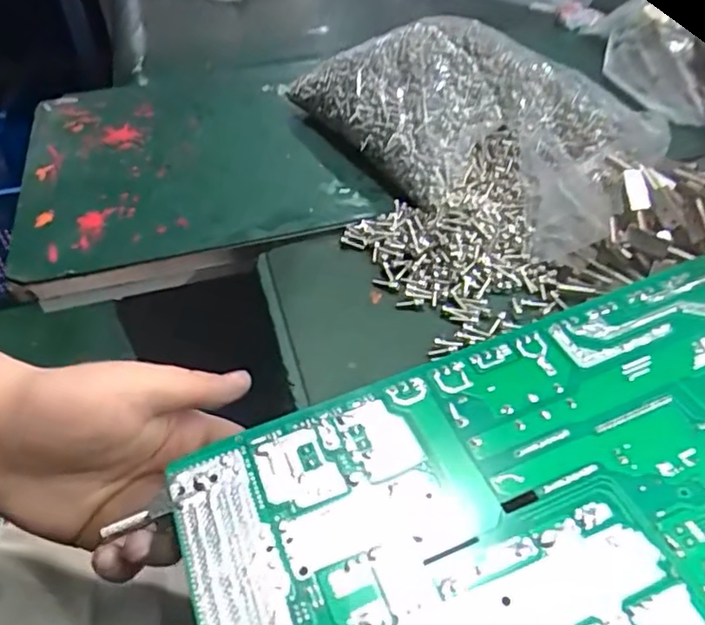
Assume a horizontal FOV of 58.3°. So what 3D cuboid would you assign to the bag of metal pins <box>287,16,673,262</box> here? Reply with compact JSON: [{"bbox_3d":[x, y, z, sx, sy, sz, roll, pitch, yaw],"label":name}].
[{"bbox_3d":[0.063,-0.146,0.475,0.307,0.084,0.128,32,54,31],"label":"bag of metal pins"}]

